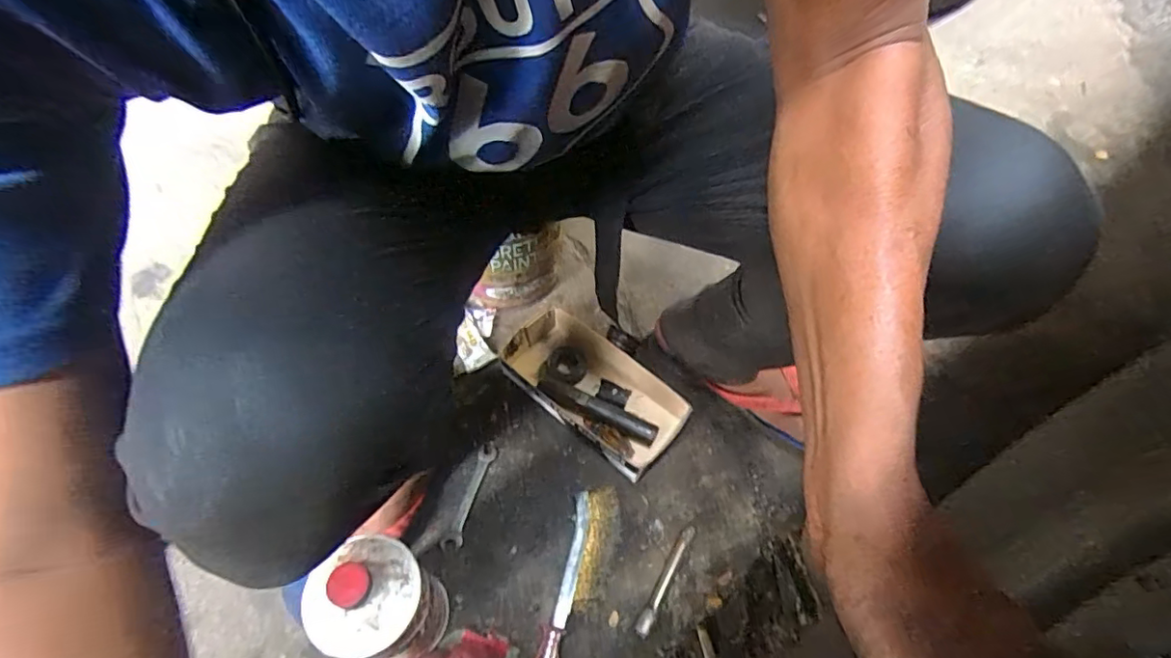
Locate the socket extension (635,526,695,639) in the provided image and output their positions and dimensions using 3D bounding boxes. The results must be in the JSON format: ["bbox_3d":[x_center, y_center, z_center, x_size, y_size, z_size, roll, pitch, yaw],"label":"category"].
[{"bbox_3d":[0.089,0.272,0.611,0.015,0.017,0.125,29,61,15],"label":"socket extension"}]

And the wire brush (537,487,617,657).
[{"bbox_3d":[-0.009,0.275,0.597,0.051,0.025,0.211,14,59,5],"label":"wire brush"}]

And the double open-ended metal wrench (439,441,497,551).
[{"bbox_3d":[-0.134,0.193,0.655,0.021,0.006,0.124,16,59,7],"label":"double open-ended metal wrench"}]

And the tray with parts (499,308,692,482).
[{"bbox_3d":[0.007,0.075,0.710,0.227,0.054,0.114,39,64,19],"label":"tray with parts"}]

